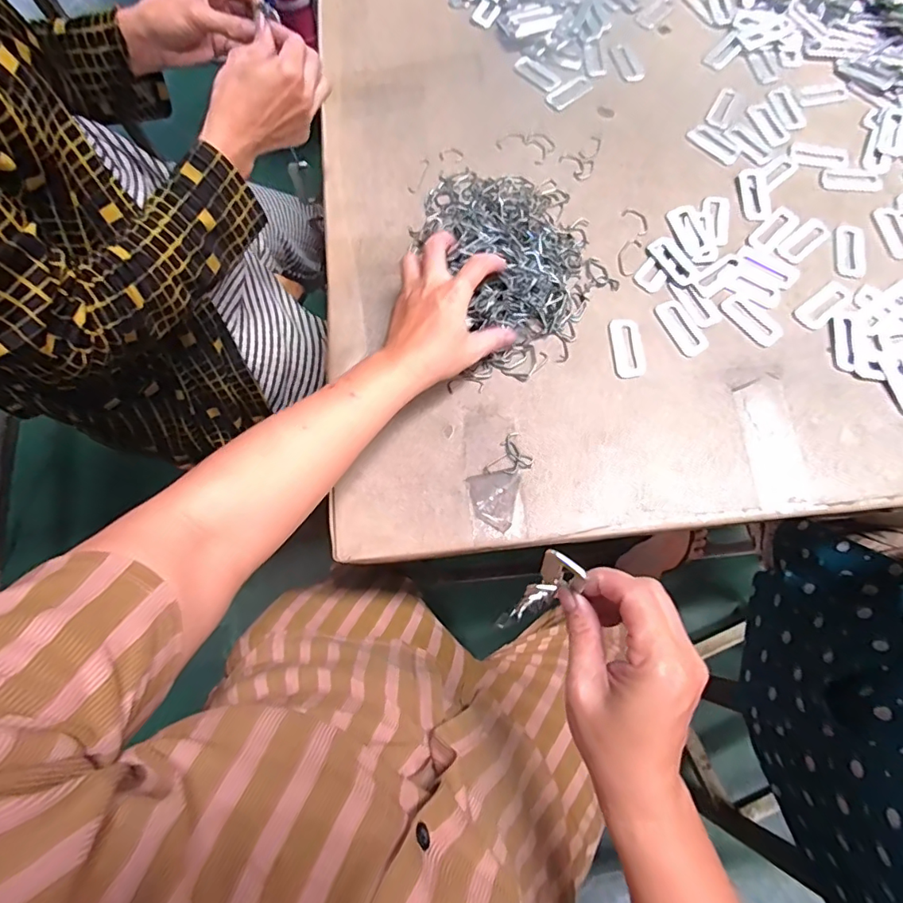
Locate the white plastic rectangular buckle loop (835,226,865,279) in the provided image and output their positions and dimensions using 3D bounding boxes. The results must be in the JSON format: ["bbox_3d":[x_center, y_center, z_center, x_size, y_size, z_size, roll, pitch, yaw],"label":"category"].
[{"bbox_3d":[0.396,-0.200,0.508,0.026,0.004,0.063,12,72,6],"label":"white plastic rectangular buckle loop"}]

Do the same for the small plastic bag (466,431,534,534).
[{"bbox_3d":[0.048,0.027,0.451,0.053,0.007,0.075,41,78,14],"label":"small plastic bag"}]

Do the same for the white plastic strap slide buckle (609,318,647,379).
[{"bbox_3d":[0.167,-0.099,0.485,0.029,0.004,0.063,-3,72,1],"label":"white plastic strap slide buckle"}]

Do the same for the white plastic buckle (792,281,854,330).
[{"bbox_3d":[0.362,-0.143,0.497,0.064,0.004,0.029,-36,74,-9],"label":"white plastic buckle"}]

